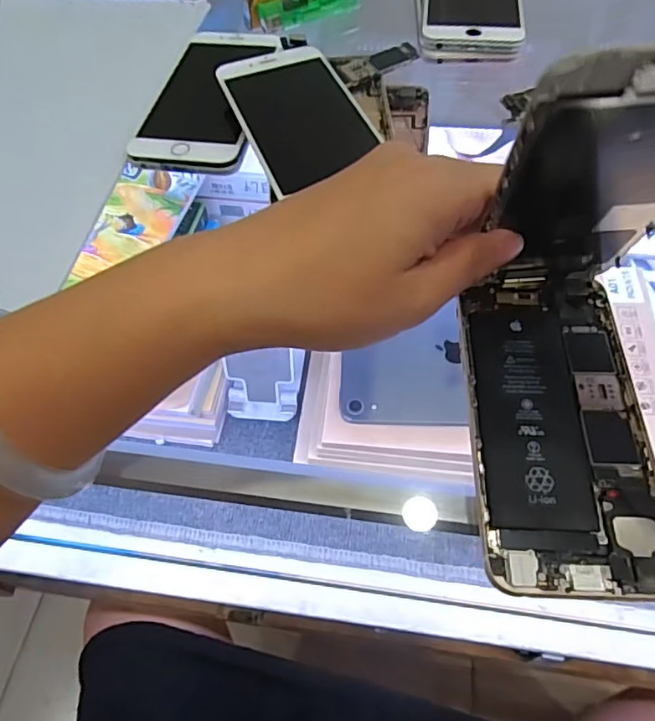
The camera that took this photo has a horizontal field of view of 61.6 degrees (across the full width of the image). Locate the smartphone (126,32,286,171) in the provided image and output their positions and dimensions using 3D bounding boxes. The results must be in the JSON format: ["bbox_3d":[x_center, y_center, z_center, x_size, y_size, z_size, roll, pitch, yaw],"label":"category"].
[{"bbox_3d":[-0.071,-0.164,0.341,0.064,0.013,0.137,6,58,6],"label":"smartphone"}]

